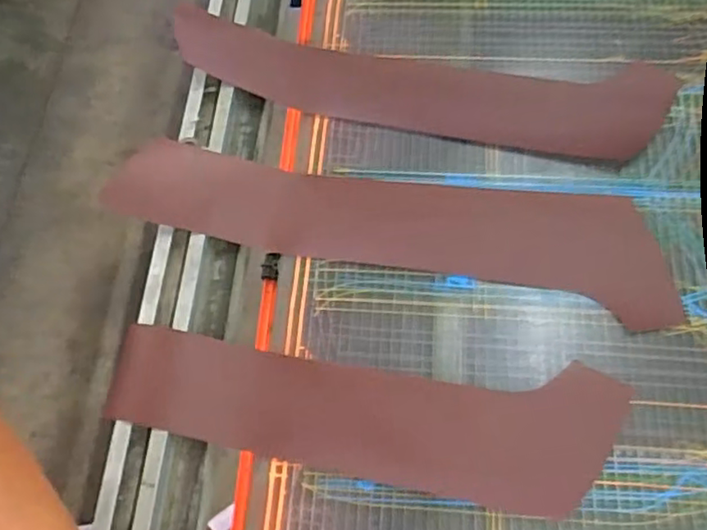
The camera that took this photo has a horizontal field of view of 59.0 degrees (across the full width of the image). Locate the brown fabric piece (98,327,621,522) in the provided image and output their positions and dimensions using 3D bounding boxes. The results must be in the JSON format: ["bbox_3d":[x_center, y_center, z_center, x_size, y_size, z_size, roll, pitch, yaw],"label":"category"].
[{"bbox_3d":[0.008,0.142,0.568,0.451,0.021,0.124,4,71,2],"label":"brown fabric piece"}]

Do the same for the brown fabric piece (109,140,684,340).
[{"bbox_3d":[0.044,-0.054,0.614,0.537,0.090,0.122,10,67,8],"label":"brown fabric piece"}]

